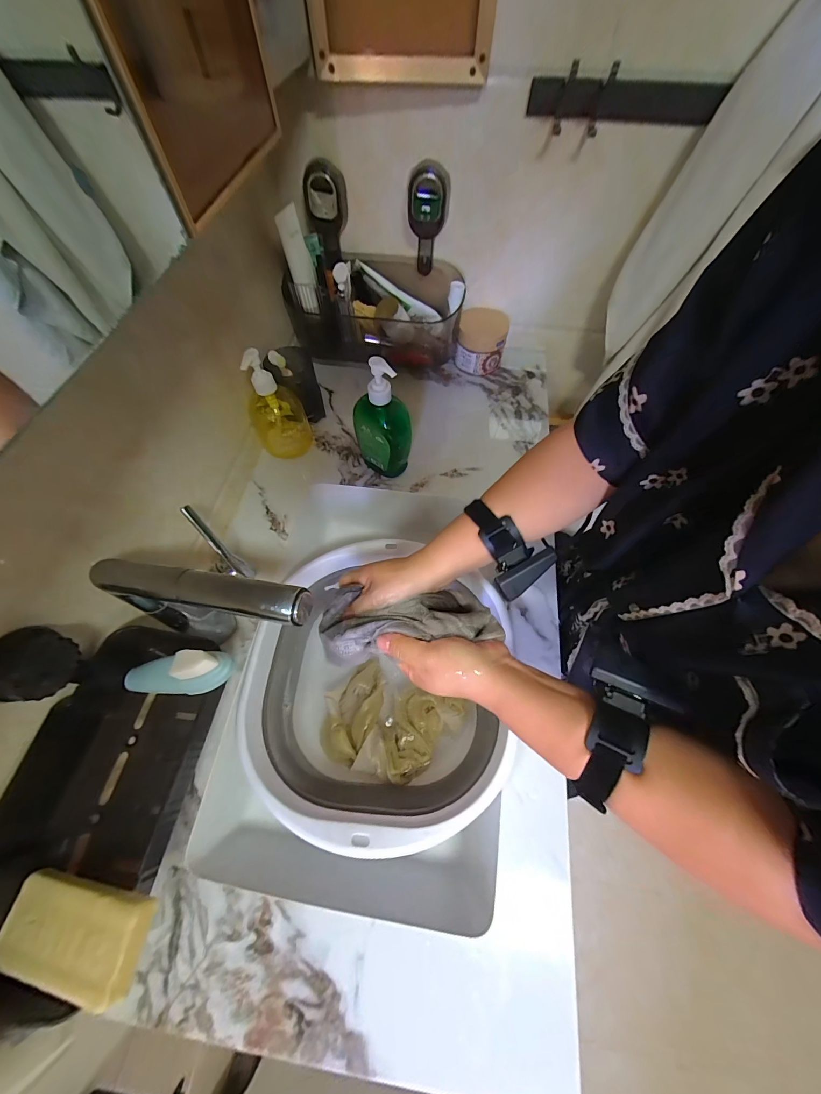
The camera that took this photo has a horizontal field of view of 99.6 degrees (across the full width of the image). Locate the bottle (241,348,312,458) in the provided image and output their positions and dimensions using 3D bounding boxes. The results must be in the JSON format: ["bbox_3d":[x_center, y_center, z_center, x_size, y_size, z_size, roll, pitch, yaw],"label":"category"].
[{"bbox_3d":[-0.217,-0.224,0.549,0.089,0.163,0.083,-21,65,-10],"label":"bottle"}]

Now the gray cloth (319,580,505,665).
[{"bbox_3d":[-0.005,0.075,0.368,0.183,0.072,0.075,-8,63,3],"label":"gray cloth"}]

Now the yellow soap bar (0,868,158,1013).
[{"bbox_3d":[-0.251,0.284,0.257,0.131,0.015,0.053,-4,62,15],"label":"yellow soap bar"}]

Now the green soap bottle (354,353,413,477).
[{"bbox_3d":[-0.041,-0.183,0.515,0.080,0.185,0.060,-26,66,-12],"label":"green soap bottle"}]

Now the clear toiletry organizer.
[{"bbox_3d":[-0.060,-0.430,0.652,0.299,0.158,0.131,6,63,3],"label":"clear toiletry organizer"}]

